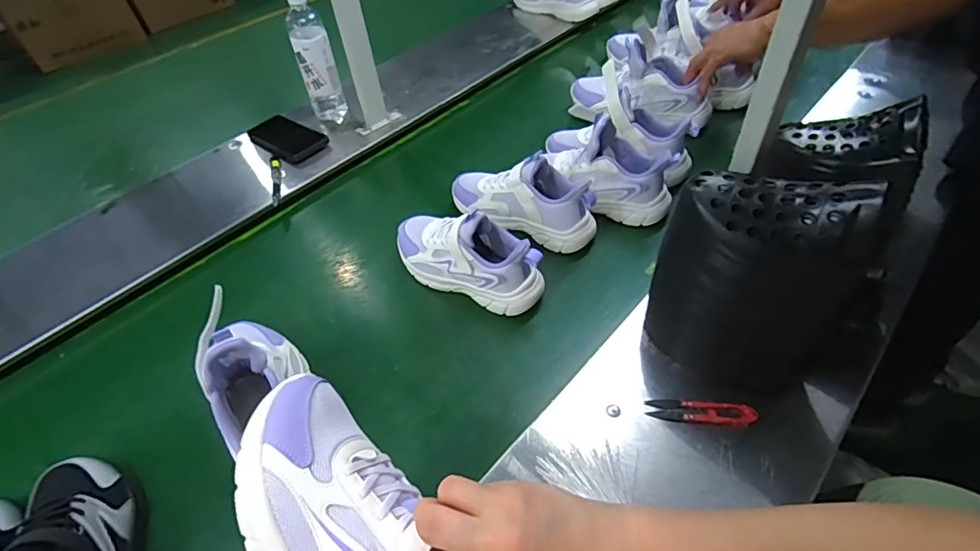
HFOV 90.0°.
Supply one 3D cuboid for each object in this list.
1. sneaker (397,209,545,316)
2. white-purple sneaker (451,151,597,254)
[{"bbox_3d":[-0.039,-0.035,0.640,0.227,0.111,0.078,23,54,24],"label":"sneaker"},{"bbox_3d":[0.041,-0.121,0.706,0.236,0.098,0.084,20,53,22],"label":"white-purple sneaker"}]

